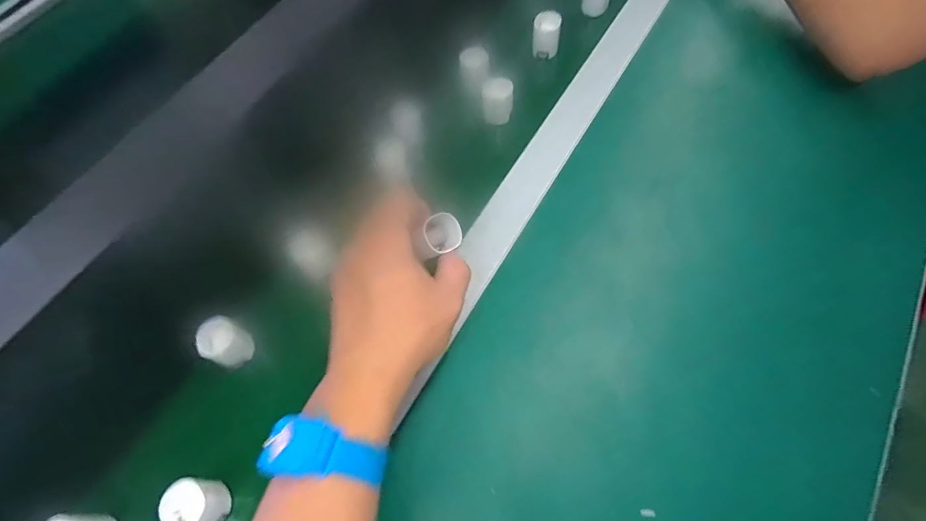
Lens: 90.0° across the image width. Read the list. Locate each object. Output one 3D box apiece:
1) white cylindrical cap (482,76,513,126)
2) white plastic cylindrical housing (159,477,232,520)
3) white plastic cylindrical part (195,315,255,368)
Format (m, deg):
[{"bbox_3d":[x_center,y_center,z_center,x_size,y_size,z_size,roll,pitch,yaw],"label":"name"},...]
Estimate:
[{"bbox_3d":[0.035,-0.160,0.464,0.029,0.036,0.026,-1,63,3],"label":"white cylindrical cap"},{"bbox_3d":[-0.183,0.167,0.317,0.034,0.030,0.032,-2,63,3],"label":"white plastic cylindrical housing"},{"bbox_3d":[-0.191,0.066,0.373,0.035,0.027,0.032,-2,63,3],"label":"white plastic cylindrical part"}]

